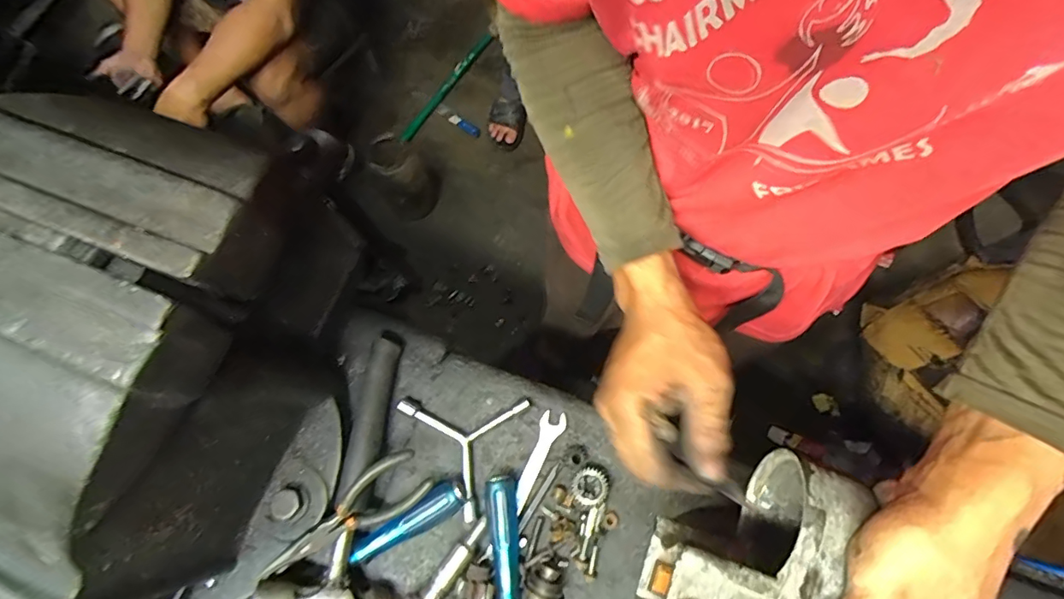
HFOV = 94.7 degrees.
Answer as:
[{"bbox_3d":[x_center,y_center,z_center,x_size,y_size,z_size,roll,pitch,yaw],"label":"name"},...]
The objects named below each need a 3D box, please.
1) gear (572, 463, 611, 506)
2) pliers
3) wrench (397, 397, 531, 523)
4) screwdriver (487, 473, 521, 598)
[{"bbox_3d":[0.054,0.168,0.446,0.037,0.015,0.032,-42,74,-11],"label":"gear"},{"bbox_3d":[-0.153,0.192,0.419,0.149,0.011,0.052,-44,109,-6],"label":"pliers"},{"bbox_3d":[-0.078,0.127,0.463,0.111,0.016,0.116,24,74,10],"label":"wrench"},{"bbox_3d":[-0.023,0.246,0.415,0.027,0.032,0.181,-3,71,2],"label":"screwdriver"}]

